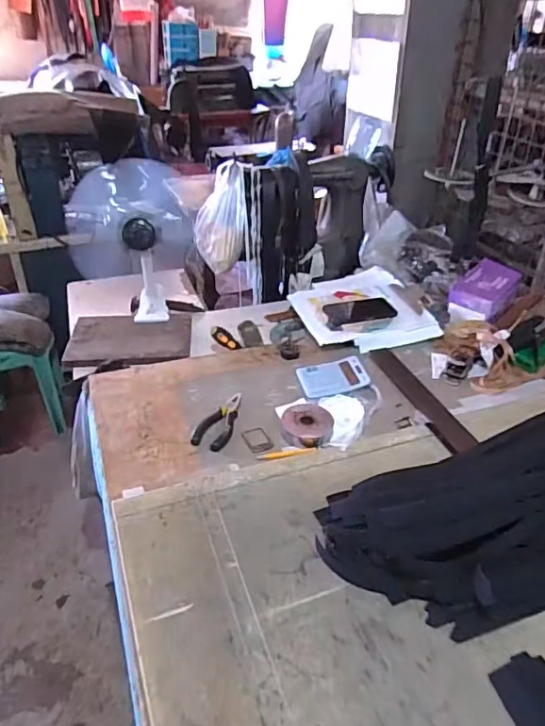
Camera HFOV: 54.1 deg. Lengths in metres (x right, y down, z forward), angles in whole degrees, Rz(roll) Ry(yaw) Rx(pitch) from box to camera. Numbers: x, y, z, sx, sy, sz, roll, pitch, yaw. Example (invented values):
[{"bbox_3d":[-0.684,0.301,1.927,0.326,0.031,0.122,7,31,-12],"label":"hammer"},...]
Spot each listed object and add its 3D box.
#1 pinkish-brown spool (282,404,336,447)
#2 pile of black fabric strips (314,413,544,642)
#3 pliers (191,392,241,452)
[{"bbox_3d":[0.066,0.109,0.986,0.095,0.027,0.104,-1,38,1],"label":"pinkish-brown spool"},{"bbox_3d":[0.478,0.179,0.819,0.830,0.054,0.314,-6,34,-12],"label":"pile of black fabric strips"},{"bbox_3d":[-0.095,0.102,1.000,0.060,0.020,0.147,11,35,14],"label":"pliers"}]

